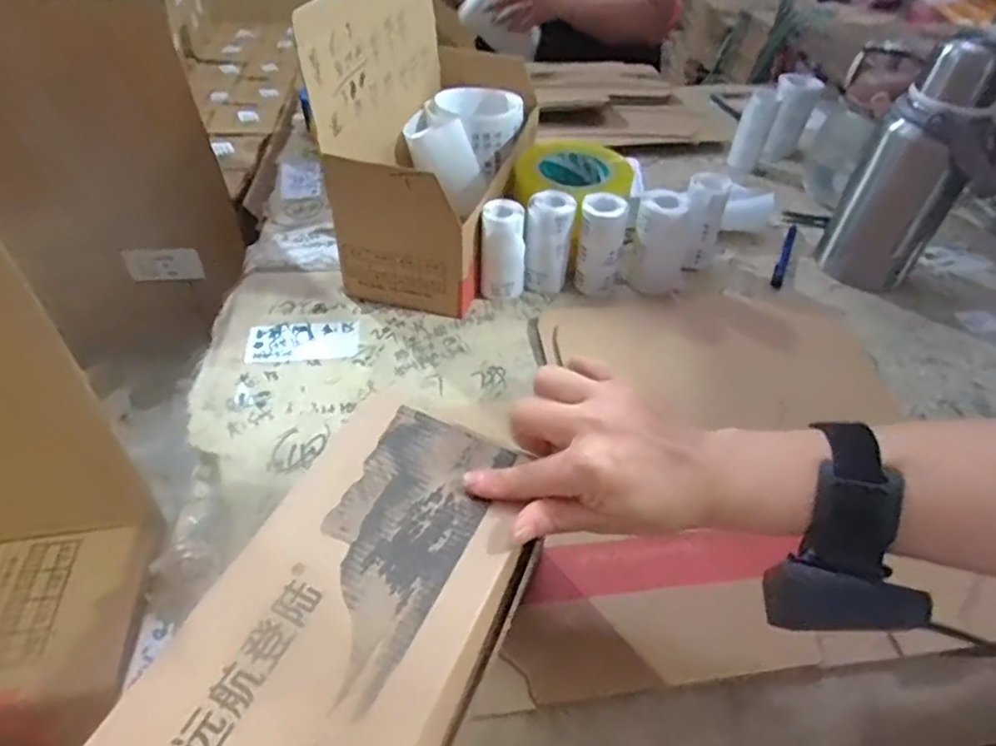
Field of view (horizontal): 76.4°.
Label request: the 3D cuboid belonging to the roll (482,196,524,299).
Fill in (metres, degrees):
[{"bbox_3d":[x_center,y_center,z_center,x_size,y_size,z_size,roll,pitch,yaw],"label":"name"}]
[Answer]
[{"bbox_3d":[0.005,-0.119,0.620,0.041,0.093,0.032,7,44,4],"label":"roll"}]

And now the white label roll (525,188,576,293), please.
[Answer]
[{"bbox_3d":[0.051,-0.134,0.630,0.041,0.088,0.038,1,44,-1],"label":"white label roll"}]

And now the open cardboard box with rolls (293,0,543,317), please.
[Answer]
[{"bbox_3d":[-0.055,-0.267,0.653,0.147,0.235,0.319,9,44,7],"label":"open cardboard box with rolls"}]

